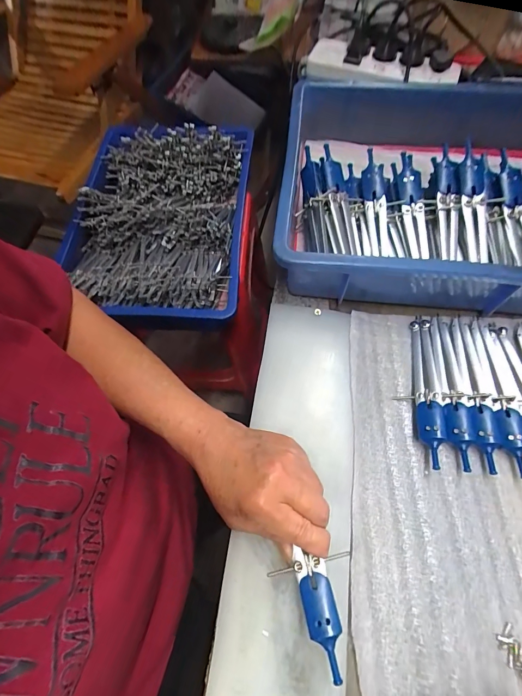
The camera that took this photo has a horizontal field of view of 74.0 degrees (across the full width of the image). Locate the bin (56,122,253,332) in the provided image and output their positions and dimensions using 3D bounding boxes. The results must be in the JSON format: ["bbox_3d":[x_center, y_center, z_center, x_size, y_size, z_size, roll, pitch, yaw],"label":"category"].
[{"bbox_3d":[-0.167,-0.212,0.578,0.272,0.092,0.381,2,64,2],"label":"bin"}]

